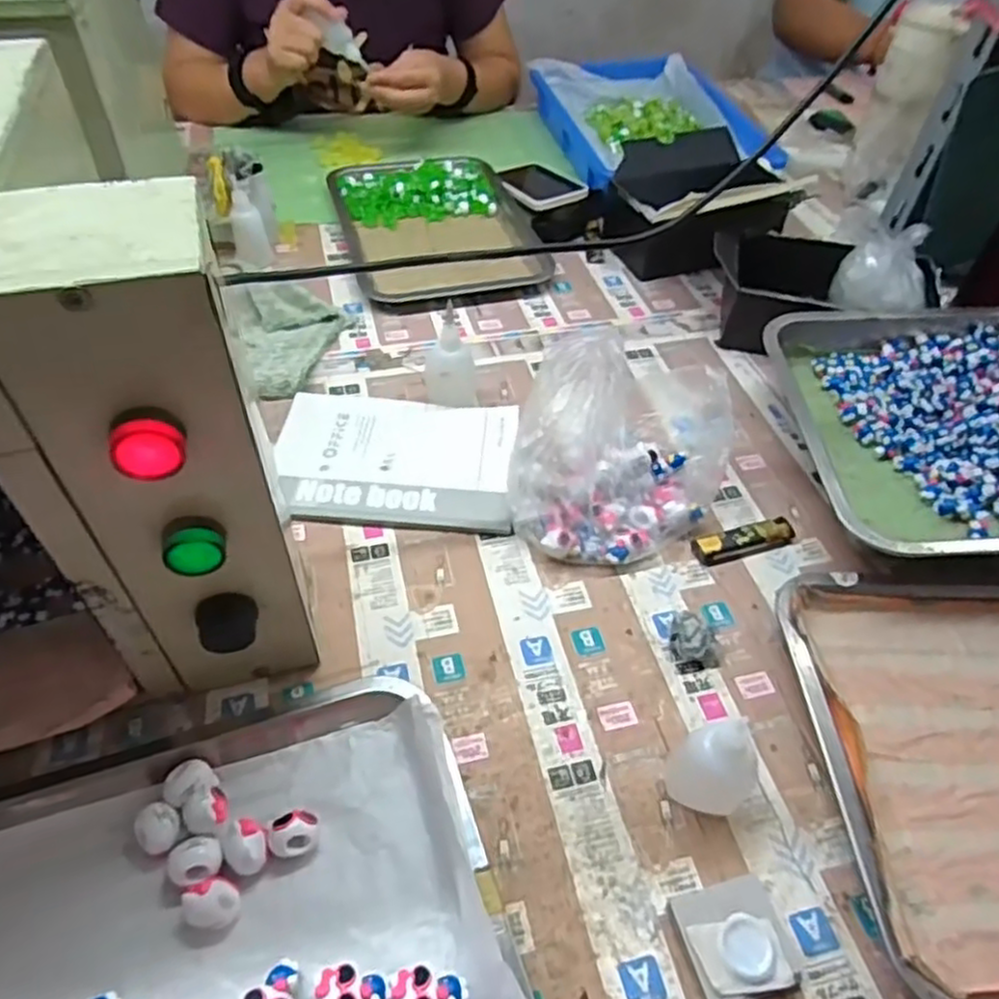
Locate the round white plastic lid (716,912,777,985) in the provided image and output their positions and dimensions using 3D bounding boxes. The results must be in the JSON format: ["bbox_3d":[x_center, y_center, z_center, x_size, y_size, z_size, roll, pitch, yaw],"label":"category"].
[{"bbox_3d":[0.123,0.224,0.354,0.027,0.007,0.029,1,47,-1],"label":"round white plastic lid"}]

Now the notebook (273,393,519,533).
[{"bbox_3d":[-0.086,-0.033,0.589,0.193,0.011,0.137,3,47,1],"label":"notebook"}]

